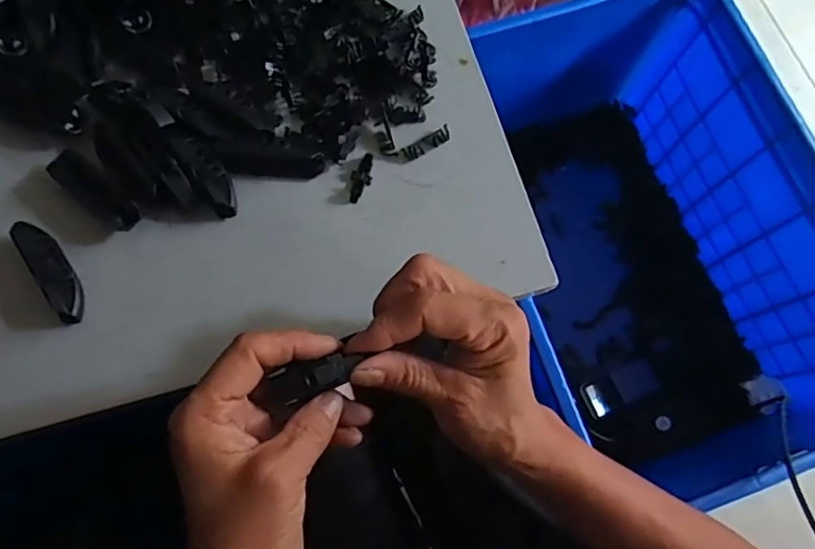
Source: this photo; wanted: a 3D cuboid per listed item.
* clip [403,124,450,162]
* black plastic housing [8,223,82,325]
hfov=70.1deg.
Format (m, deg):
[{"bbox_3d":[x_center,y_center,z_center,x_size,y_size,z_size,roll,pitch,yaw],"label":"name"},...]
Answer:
[{"bbox_3d":[0.013,-0.089,0.395,0.036,0.004,0.010,-30,77,-10],"label":"clip"},{"bbox_3d":[-0.217,-0.003,0.355,0.018,0.017,0.069,-33,77,-10],"label":"black plastic housing"}]

